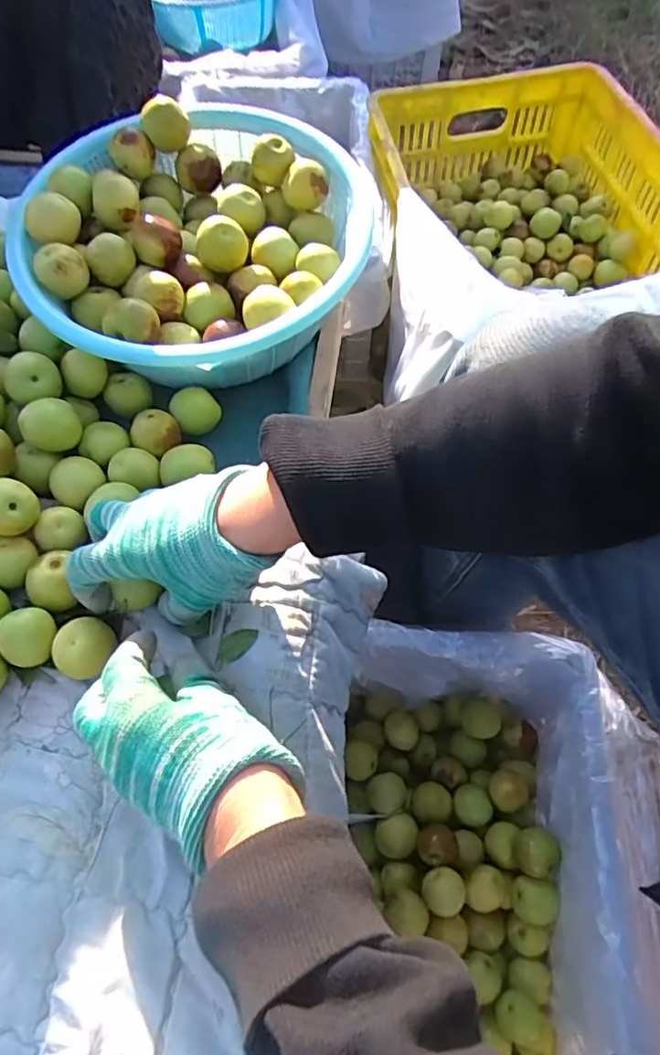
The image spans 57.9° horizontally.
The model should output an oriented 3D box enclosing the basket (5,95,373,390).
[{"bbox_3d":[-0.102,-0.216,0.474,0.245,0.090,0.261,1,60,-1],"label":"basket"}]

